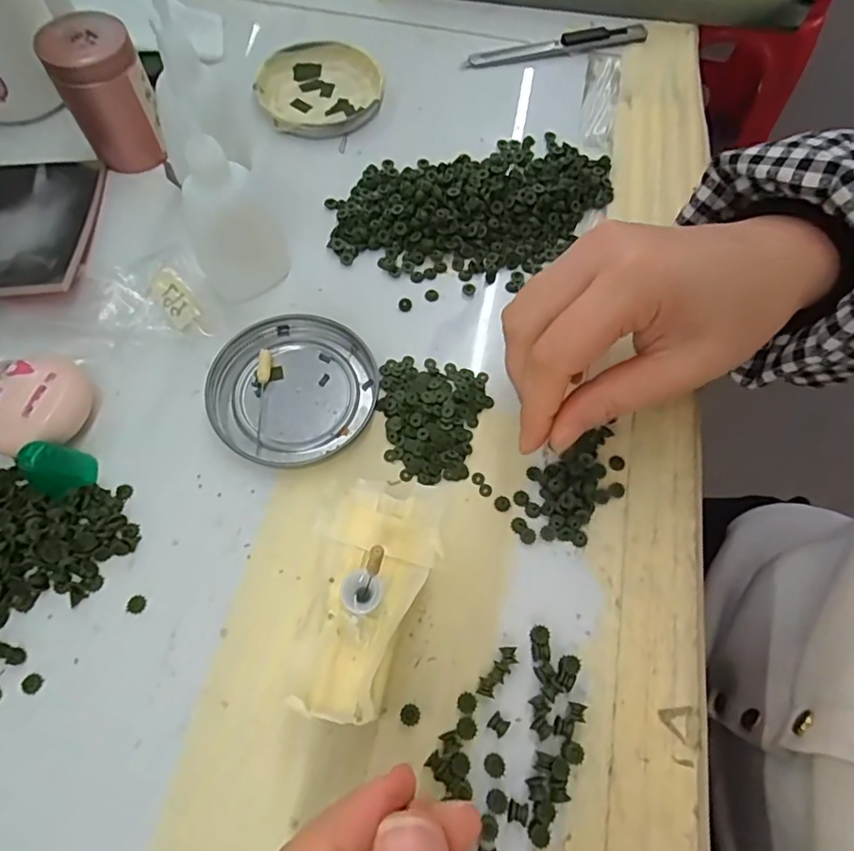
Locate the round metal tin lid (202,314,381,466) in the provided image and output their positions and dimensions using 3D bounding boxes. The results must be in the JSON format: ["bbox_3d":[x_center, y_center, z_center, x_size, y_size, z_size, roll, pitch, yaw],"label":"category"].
[{"bbox_3d":[-0.064,-0.018,0.270,0.078,0.009,0.074,1,66,-2],"label":"round metal tin lid"}]

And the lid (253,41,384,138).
[{"bbox_3d":[-0.068,-0.217,0.357,0.077,0.010,0.076,1,66,-2],"label":"lid"}]

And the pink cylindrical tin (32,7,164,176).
[{"bbox_3d":[-0.172,-0.178,0.301,0.043,0.064,0.046,1,66,-2],"label":"pink cylindrical tin"}]

